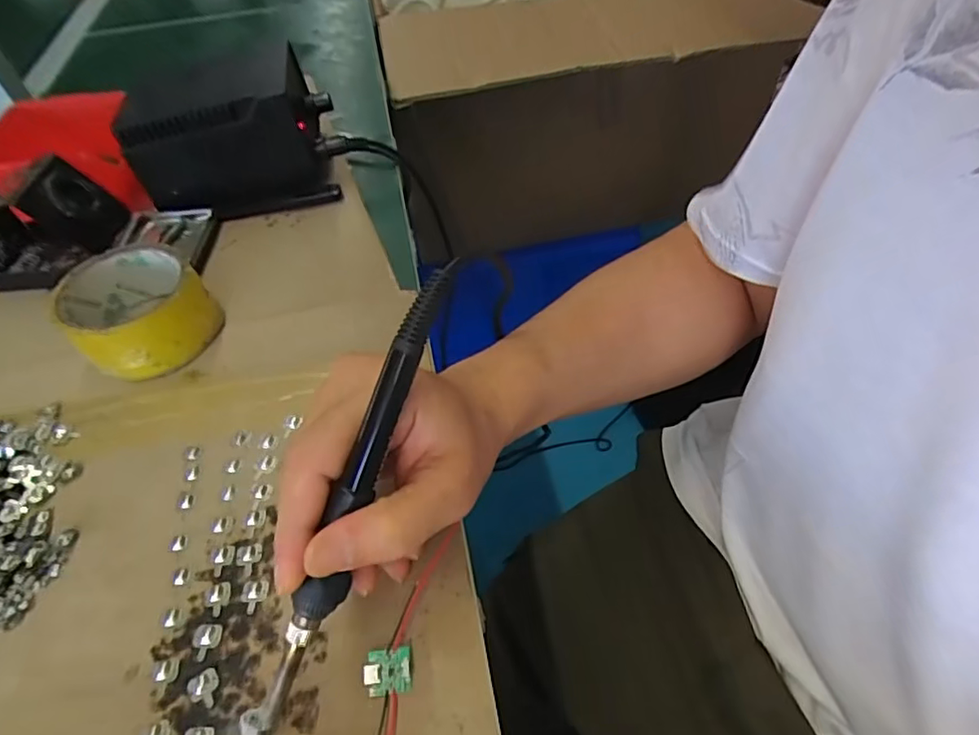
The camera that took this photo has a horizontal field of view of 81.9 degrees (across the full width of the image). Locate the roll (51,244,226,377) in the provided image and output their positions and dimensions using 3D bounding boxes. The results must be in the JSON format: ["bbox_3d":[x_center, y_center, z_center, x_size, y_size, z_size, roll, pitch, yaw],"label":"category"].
[{"bbox_3d":[-0.233,-0.038,0.376,0.084,0.045,0.081,-2,50,2],"label":"roll"}]

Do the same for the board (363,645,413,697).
[{"bbox_3d":[-0.045,0.135,0.251,0.020,0.005,0.018,-7,50,-3],"label":"board"}]

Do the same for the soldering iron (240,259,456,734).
[{"bbox_3d":[-0.058,0.060,0.222,0.025,0.017,0.216,23,96,20],"label":"soldering iron"}]

